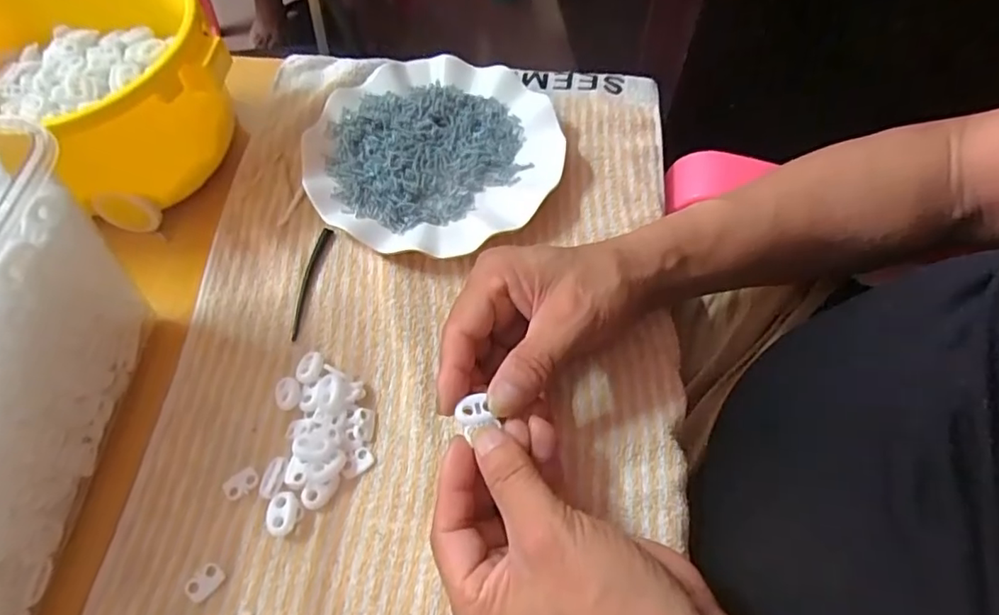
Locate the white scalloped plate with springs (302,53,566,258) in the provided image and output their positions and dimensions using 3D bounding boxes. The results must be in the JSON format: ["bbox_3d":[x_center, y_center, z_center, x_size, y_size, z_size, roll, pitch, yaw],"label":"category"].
[{"bbox_3d":[-0.047,-0.114,0.415,0.173,0.026,0.182,-1,60,1],"label":"white scalloped plate with springs"}]

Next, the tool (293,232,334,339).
[{"bbox_3d":[-0.127,-0.018,0.373,0.009,0.004,0.085,5,60,5],"label":"tool"}]

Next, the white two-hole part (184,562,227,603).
[{"bbox_3d":[-0.149,0.139,0.285,0.012,0.004,0.018,40,69,21],"label":"white two-hole part"}]

